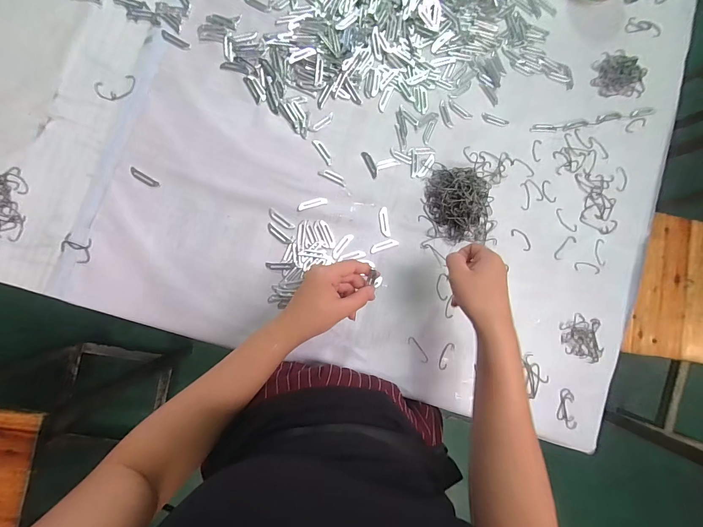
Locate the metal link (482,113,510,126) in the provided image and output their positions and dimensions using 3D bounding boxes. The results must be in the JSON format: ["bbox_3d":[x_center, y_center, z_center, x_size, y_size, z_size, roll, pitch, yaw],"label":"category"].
[{"bbox_3d":[0.213,-0.213,0.493,0.042,0.004,0.012,19,84,-4],"label":"metal link"}]

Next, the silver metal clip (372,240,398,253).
[{"bbox_3d":[0.046,-0.025,0.465,0.040,0.004,0.012,-18,88,-7],"label":"silver metal clip"}]

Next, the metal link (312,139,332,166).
[{"bbox_3d":[-0.039,-0.155,0.461,0.012,0.004,0.041,-35,90,-7],"label":"metal link"}]

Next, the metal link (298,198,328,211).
[{"bbox_3d":[-0.054,-0.082,0.454,0.042,0.004,0.011,-16,87,-7],"label":"metal link"}]

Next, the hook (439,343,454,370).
[{"bbox_3d":[0.131,0.128,0.460,0.012,0.004,0.038,27,84,-3],"label":"hook"}]

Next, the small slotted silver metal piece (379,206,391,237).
[{"bbox_3d":[0.046,-0.057,0.459,0.013,0.004,0.041,-8,87,-6],"label":"small slotted silver metal piece"}]

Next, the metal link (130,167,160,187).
[{"bbox_3d":[-0.270,-0.111,0.434,0.040,0.004,0.011,32,83,-3],"label":"metal link"}]

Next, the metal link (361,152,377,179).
[{"bbox_3d":[0.027,-0.140,0.468,0.011,0.004,0.040,-26,89,-7],"label":"metal link"}]

